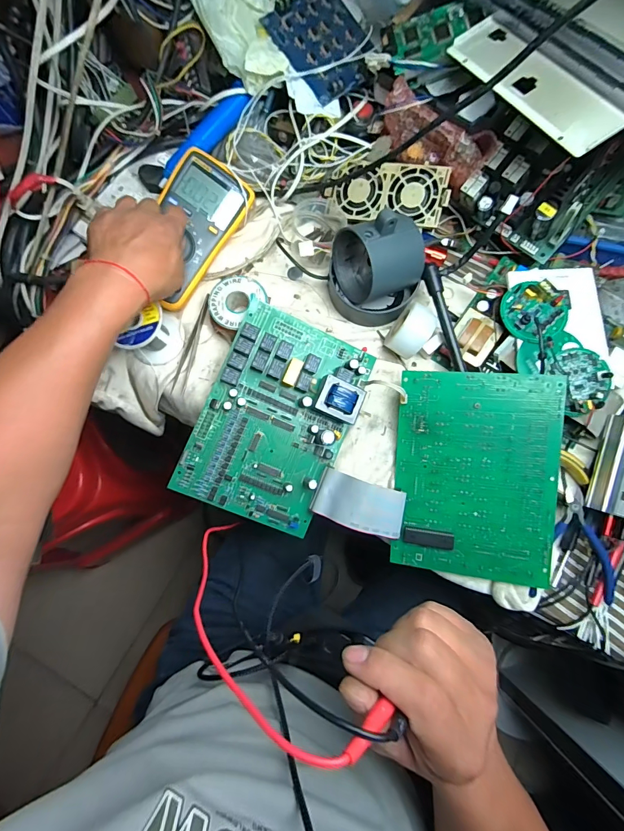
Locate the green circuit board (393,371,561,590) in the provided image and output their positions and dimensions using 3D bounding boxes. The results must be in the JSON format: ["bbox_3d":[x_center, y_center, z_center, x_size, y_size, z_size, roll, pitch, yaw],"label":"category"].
[{"bbox_3d":[0.171,0.065,0.412,0.156,0.009,0.215,4,94,18],"label":"green circuit board"}]

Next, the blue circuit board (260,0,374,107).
[{"bbox_3d":[0.016,-0.455,0.474,0.104,0.011,0.122,-36,93,-8],"label":"blue circuit board"}]

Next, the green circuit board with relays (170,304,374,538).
[{"bbox_3d":[-0.038,0.004,0.437,0.157,0.051,0.232,23,80,3],"label":"green circuit board with relays"}]

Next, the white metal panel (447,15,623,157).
[{"bbox_3d":[0.203,-0.304,0.352,0.058,0.010,0.181,-34,72,8],"label":"white metal panel"}]

